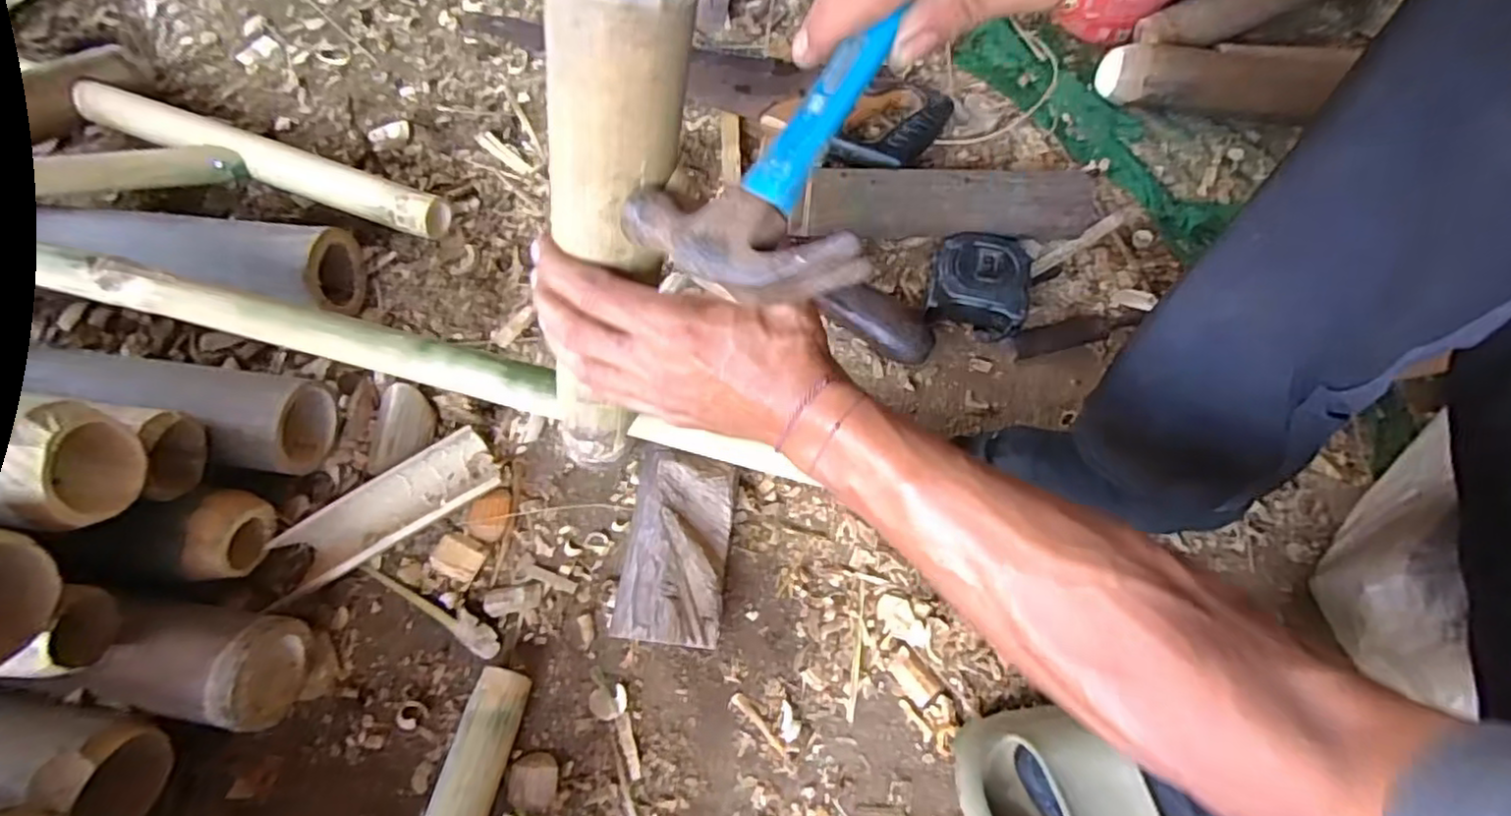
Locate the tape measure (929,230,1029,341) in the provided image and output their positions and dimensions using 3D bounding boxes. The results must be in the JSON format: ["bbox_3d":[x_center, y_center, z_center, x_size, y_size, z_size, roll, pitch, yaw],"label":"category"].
[{"bbox_3d":[0.194,-0.110,0.587,0.080,0.040,0.089,13,69,3],"label":"tape measure"}]

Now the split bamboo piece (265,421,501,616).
[{"bbox_3d":[-0.271,0.079,0.497,0.160,0.027,0.051,-32,73,-14],"label":"split bamboo piece"}]

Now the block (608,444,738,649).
[{"bbox_3d":[-0.055,0.101,0.481,0.069,0.056,0.129,7,68,0],"label":"block"}]

